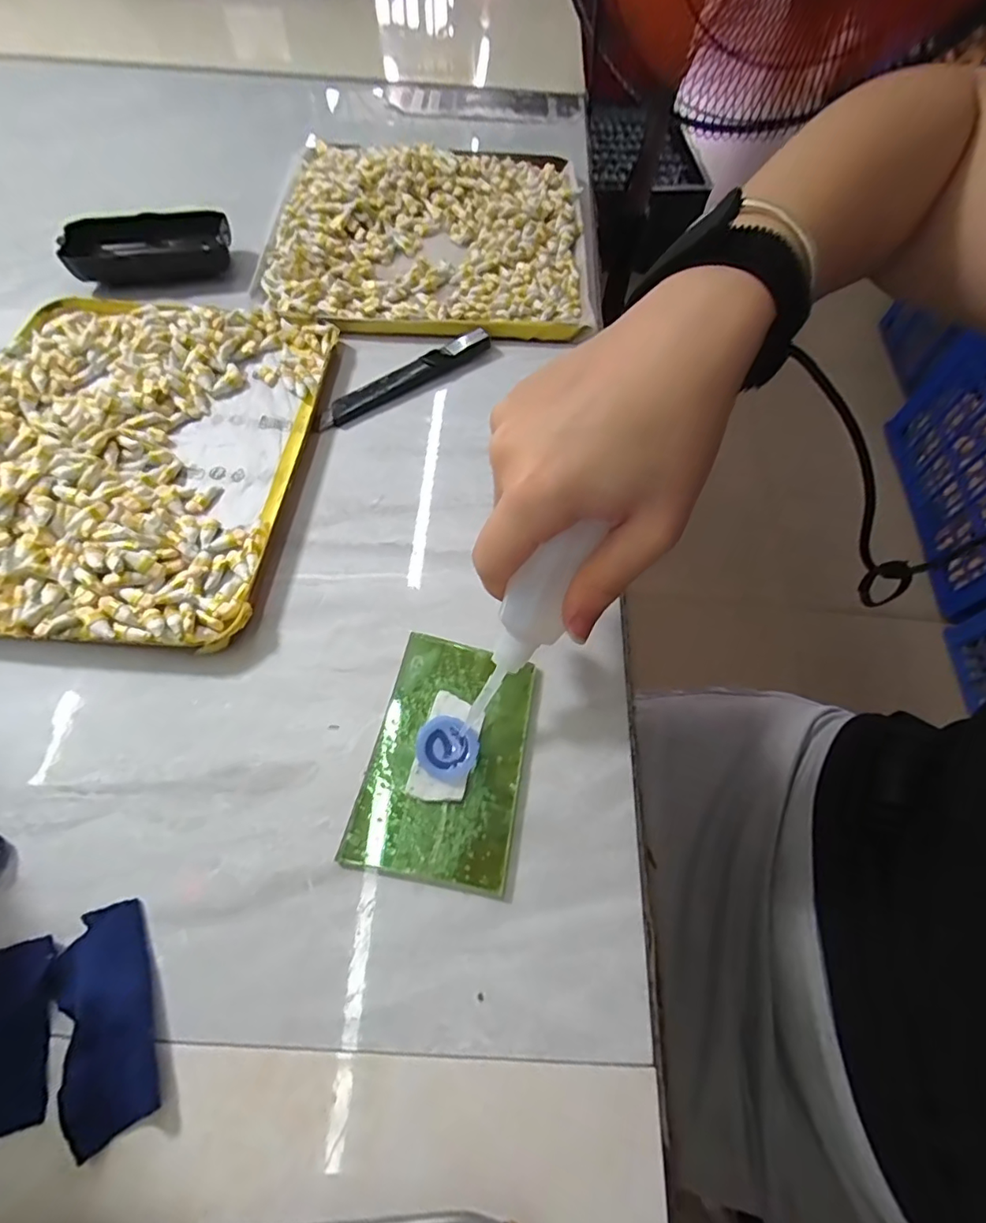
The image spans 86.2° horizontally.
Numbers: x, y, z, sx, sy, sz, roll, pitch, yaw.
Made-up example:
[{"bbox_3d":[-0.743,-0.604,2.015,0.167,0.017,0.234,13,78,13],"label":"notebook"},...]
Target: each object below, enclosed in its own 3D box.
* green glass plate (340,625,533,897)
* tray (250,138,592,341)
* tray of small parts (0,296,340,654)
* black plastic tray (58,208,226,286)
[{"bbox_3d":[-0.020,0.063,0.238,0.067,0.006,0.103,11,64,4],"label":"green glass plate"},{"bbox_3d":[-0.048,-0.296,0.405,0.232,0.027,0.222,2,64,-1],"label":"tray"},{"bbox_3d":[-0.210,-0.095,0.301,0.191,0.020,0.240,4,64,1],"label":"tray of small parts"},{"bbox_3d":[-0.249,-0.268,0.386,0.107,0.021,0.052,-11,65,-7],"label":"black plastic tray"}]

